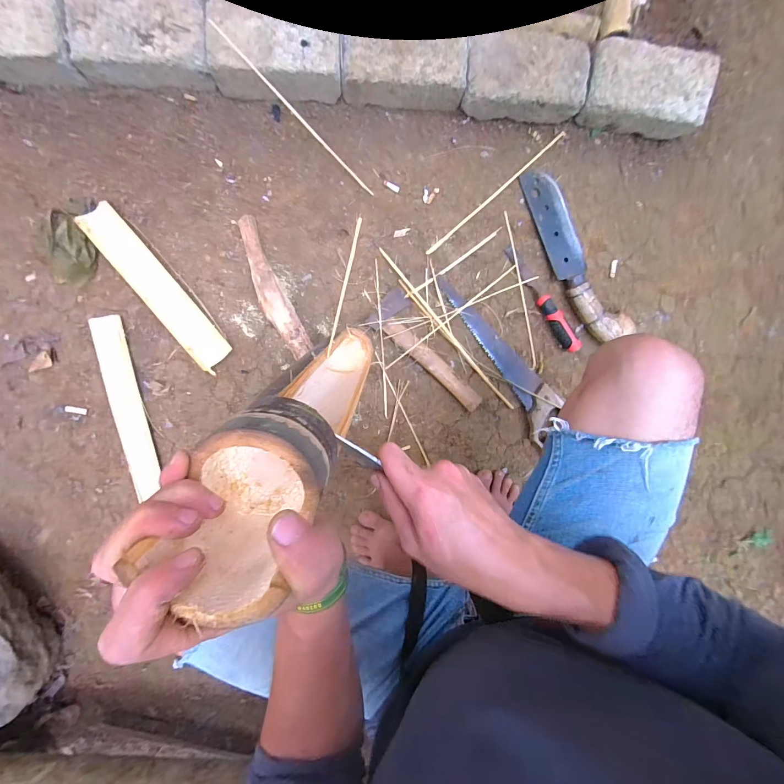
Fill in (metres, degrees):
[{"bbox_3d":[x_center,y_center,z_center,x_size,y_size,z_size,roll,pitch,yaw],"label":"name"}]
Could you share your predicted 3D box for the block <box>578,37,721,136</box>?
[{"bbox_3d":[0.449,-0.535,0.634,0.218,0.080,0.123,12,97,-3],"label":"block"}]

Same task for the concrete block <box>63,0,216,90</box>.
[{"bbox_3d":[-0.402,-0.578,0.580,0.209,0.075,0.130,1,97,-2],"label":"concrete block"}]

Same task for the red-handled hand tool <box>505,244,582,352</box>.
[{"bbox_3d":[0.291,-0.180,0.673,0.026,0.032,0.235,-34,97,3],"label":"red-handled hand tool"}]

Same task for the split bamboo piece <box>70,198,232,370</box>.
[{"bbox_3d":[-0.426,-0.186,0.637,0.068,0.019,0.331,-39,95,-1],"label":"split bamboo piece"}]

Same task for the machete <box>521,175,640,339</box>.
[{"bbox_3d":[0.349,-0.259,0.670,0.087,0.045,0.360,-29,97,2],"label":"machete"}]

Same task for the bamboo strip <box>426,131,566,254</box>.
[{"bbox_3d":[0.197,-0.378,0.664,0.339,0.008,0.010,-42,95,0],"label":"bamboo strip"}]

